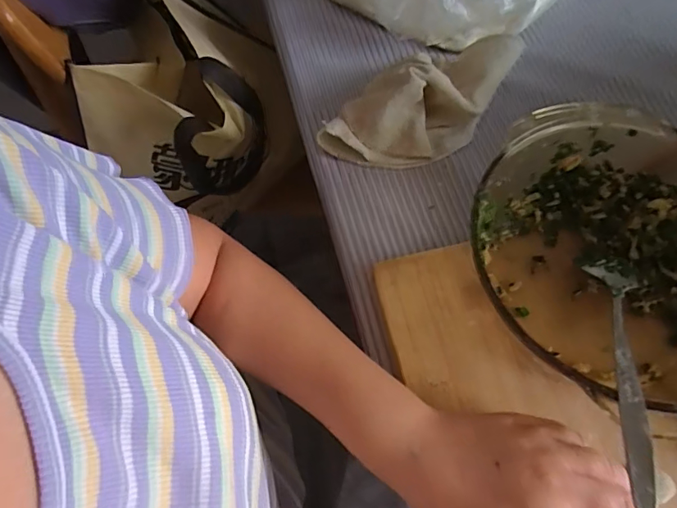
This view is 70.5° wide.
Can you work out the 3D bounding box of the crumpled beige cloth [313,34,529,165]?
[{"bbox_3d":[0.085,-0.139,0.432,0.198,0.057,0.084,-36,69,-15],"label":"crumpled beige cloth"}]

